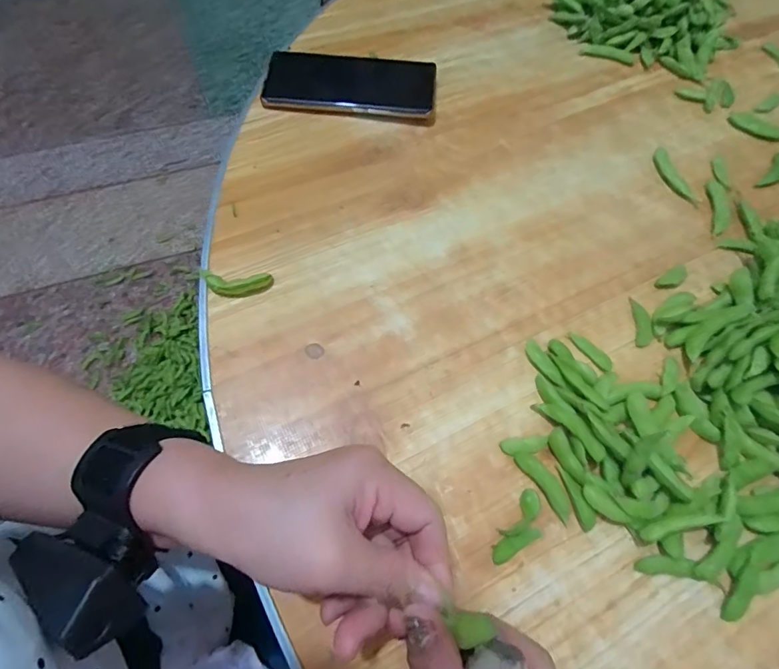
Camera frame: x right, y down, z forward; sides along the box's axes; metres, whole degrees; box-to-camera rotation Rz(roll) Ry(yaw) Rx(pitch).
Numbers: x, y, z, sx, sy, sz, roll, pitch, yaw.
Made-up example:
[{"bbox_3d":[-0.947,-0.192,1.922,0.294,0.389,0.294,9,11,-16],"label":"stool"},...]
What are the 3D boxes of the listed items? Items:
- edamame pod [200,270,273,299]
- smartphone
[{"bbox_3d":[-0.117,-0.038,0.340,0.052,0.011,0.019,-1,65,-4],"label":"edamame pod"},{"bbox_3d":[-0.037,-0.243,0.428,0.161,0.012,0.079,1,65,-1],"label":"smartphone"}]

